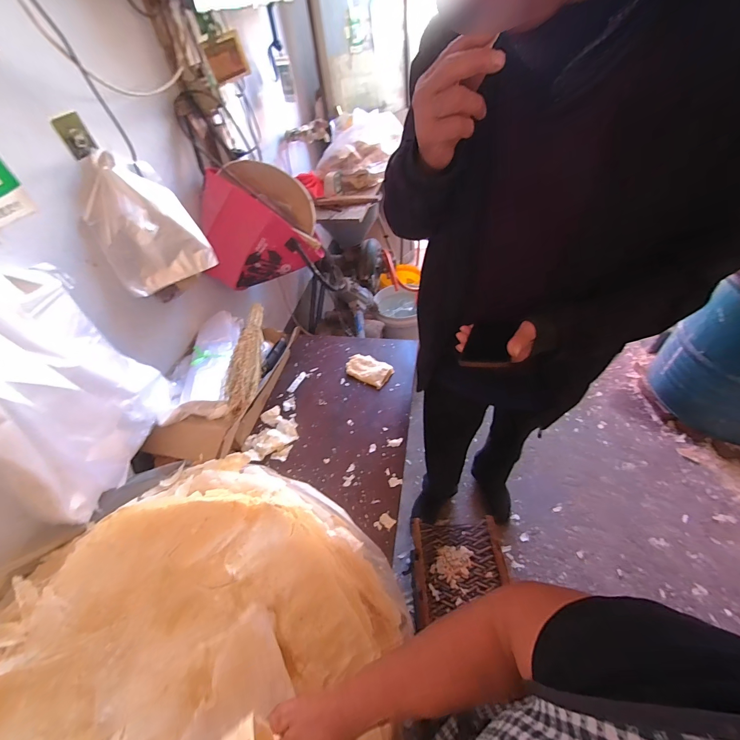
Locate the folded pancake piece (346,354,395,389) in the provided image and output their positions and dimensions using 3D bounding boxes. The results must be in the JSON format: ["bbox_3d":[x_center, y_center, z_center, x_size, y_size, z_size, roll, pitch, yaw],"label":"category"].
[{"bbox_3d":[-0.004,-0.004,0.914,0.126,0.016,0.079,24,53,26],"label":"folded pancake piece"}]

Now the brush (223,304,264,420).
[{"bbox_3d":[-0.313,-0.043,0.859,0.077,0.038,0.373,-12,46,-3],"label":"brush"}]

